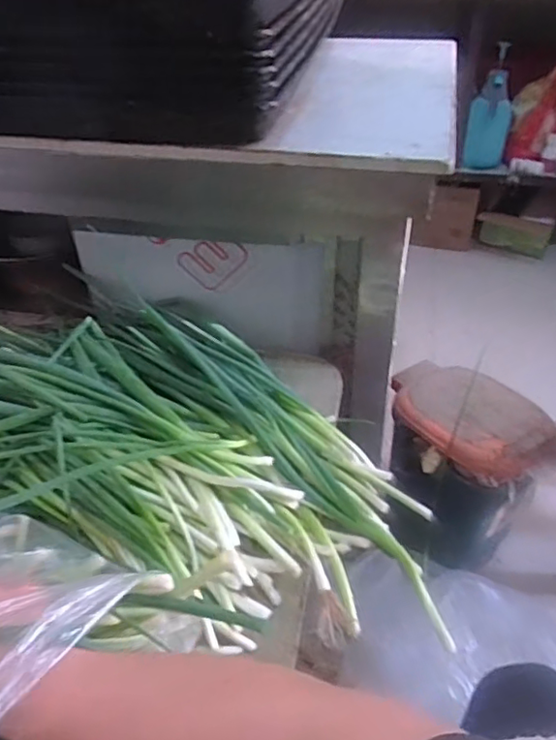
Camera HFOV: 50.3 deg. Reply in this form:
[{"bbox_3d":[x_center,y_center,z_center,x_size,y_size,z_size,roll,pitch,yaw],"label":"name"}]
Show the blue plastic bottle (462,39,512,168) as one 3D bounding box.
[{"bbox_3d":[0.479,-0.579,1.333,0.092,0.232,0.046,13,44,16],"label":"blue plastic bottle"}]

